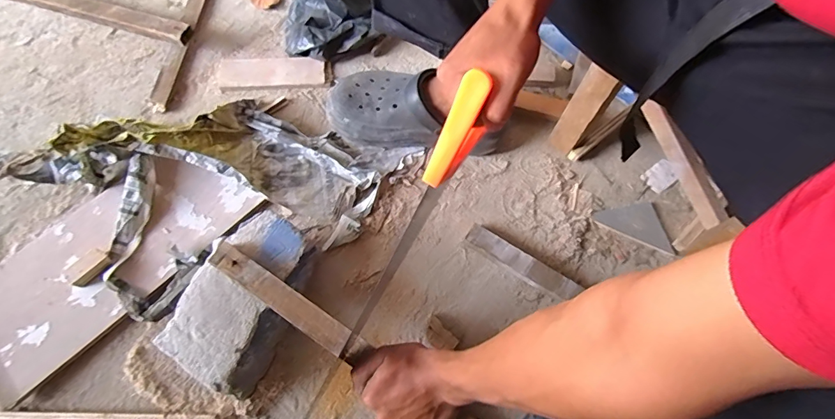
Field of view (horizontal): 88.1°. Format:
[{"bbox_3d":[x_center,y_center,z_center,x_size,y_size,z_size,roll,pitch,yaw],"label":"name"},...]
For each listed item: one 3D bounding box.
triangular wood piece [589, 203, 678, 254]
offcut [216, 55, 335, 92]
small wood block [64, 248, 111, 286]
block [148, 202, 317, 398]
[{"bbox_3d":[0.319,0.013,0.631,0.110,0.008,0.062,26,69,8],"label":"triangular wood piece"},{"bbox_3d":[-0.236,-0.226,0.713,0.185,0.015,0.064,-3,68,-3],"label":"offcut"},{"bbox_3d":[-0.427,0.077,0.560,0.027,0.015,0.051,37,71,12],"label":"small wood block"},{"bbox_3d":[-0.215,0.110,0.542,0.110,0.072,0.202,22,68,7],"label":"block"}]

